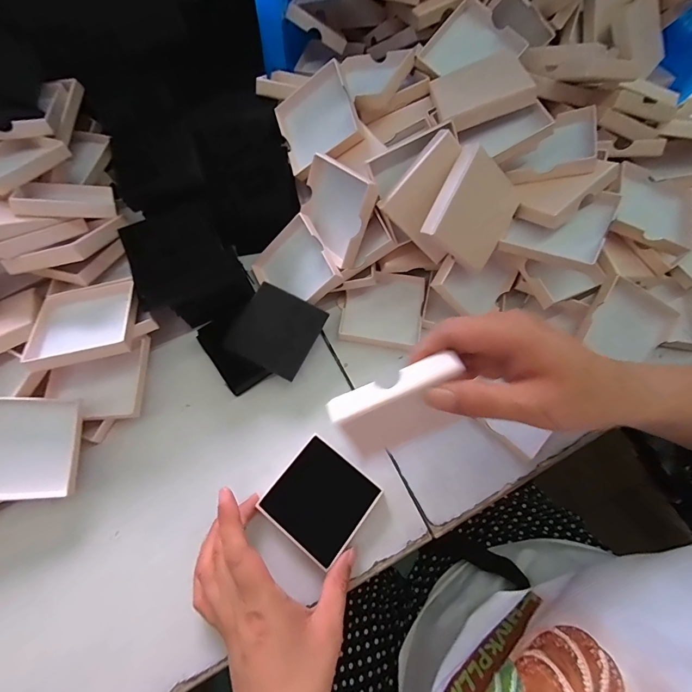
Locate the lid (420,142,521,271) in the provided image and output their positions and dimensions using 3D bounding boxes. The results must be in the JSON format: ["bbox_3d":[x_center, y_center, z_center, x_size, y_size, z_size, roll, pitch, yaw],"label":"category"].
[{"bbox_3d":[0.111,-0.115,0.322,0.076,0.082,0.017,-59,38,11],"label":"lid"}]

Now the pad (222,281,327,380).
[{"bbox_3d":[-0.063,-0.016,0.336,0.070,0.015,0.070,29,72,-2],"label":"pad"}]

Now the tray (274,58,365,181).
[{"bbox_3d":[-0.027,-0.220,0.369,0.080,0.019,0.085,-20,88,30],"label":"tray"}]

